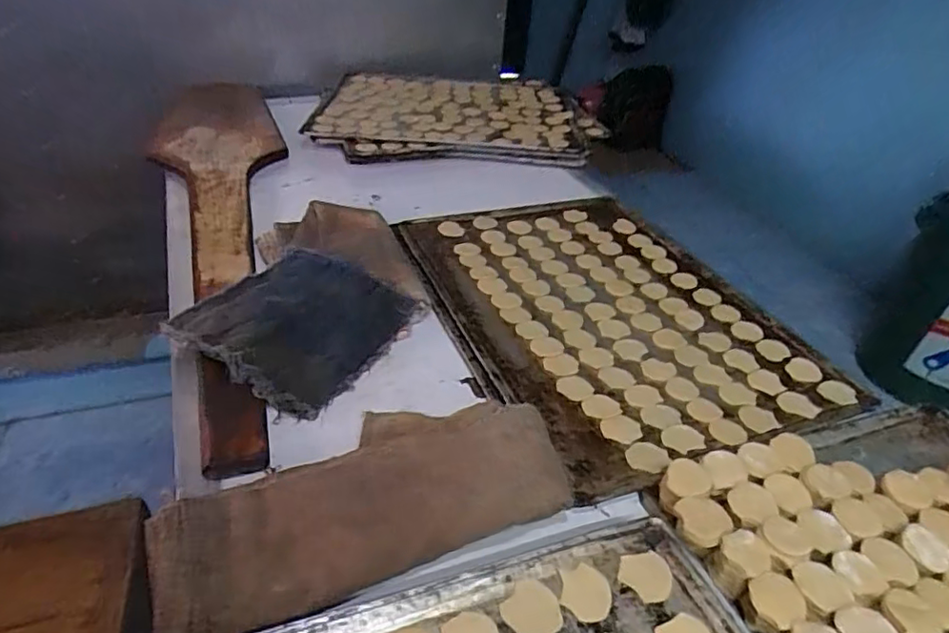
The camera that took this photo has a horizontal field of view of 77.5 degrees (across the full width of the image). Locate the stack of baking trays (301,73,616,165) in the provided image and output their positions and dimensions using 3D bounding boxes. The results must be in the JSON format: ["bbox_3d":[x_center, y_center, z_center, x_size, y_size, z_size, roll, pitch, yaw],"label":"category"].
[{"bbox_3d":[-0.029,-0.365,1.050,0.475,0.039,0.350,1,38,-5],"label":"stack of baking trays"}]

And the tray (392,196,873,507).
[{"bbox_3d":[0.138,-0.020,0.643,0.332,0.036,0.441,-12,41,-21],"label":"tray"}]

